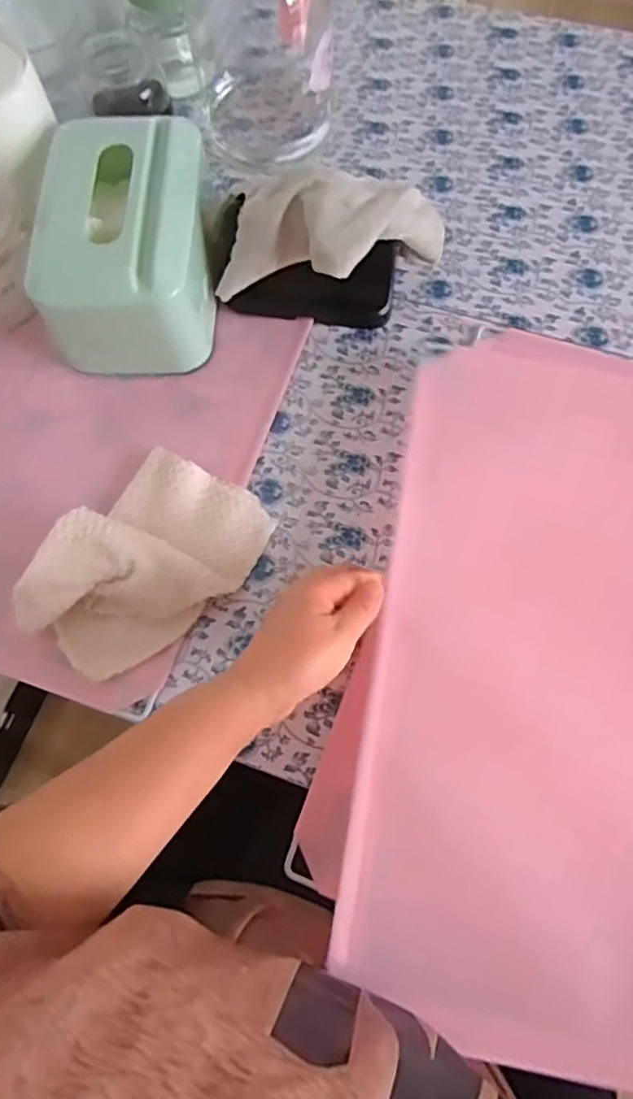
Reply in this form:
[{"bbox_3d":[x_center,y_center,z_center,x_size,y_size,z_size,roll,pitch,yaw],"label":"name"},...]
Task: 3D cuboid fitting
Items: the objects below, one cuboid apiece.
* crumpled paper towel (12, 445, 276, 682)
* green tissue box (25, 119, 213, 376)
[{"bbox_3d":[-0.117,0.007,0.442,0.108,0.044,0.164,34,75,12],"label":"crumpled paper towel"},{"bbox_3d":[-0.147,-0.233,0.503,0.123,0.097,0.177,-3,71,0],"label":"green tissue box"}]

